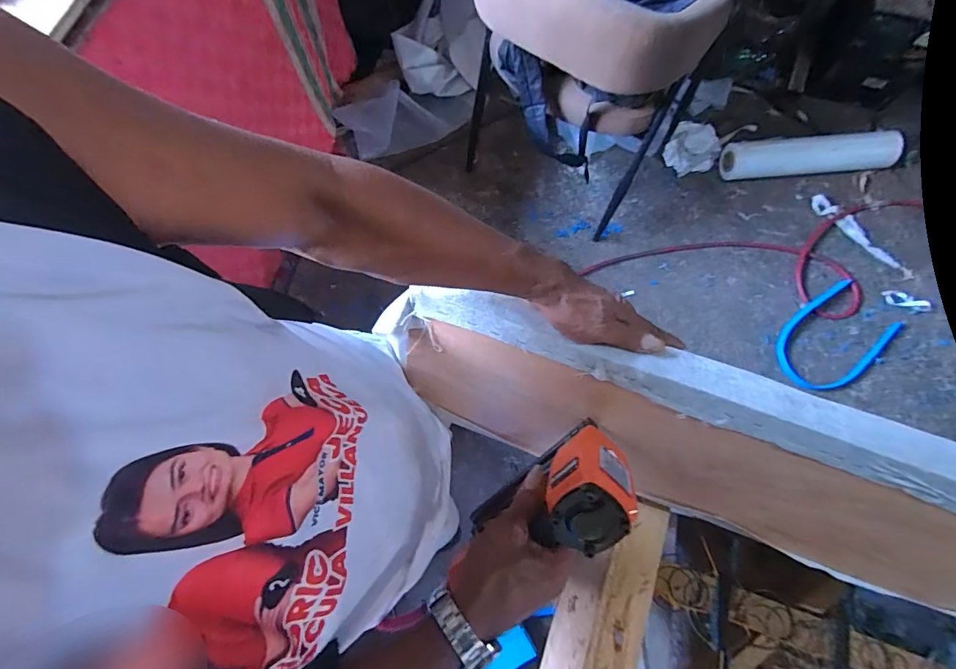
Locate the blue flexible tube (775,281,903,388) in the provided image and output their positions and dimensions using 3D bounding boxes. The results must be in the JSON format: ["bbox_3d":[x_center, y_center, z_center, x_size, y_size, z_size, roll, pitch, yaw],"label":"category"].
[{"bbox_3d":[1.027,0.017,1.311,0.332,0.020,0.239,-43,80,-1],"label":"blue flexible tube"}]

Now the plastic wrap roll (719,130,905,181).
[{"bbox_3d":[1.022,-0.550,1.389,0.505,0.103,0.100,-3,74,1],"label":"plastic wrap roll"}]

